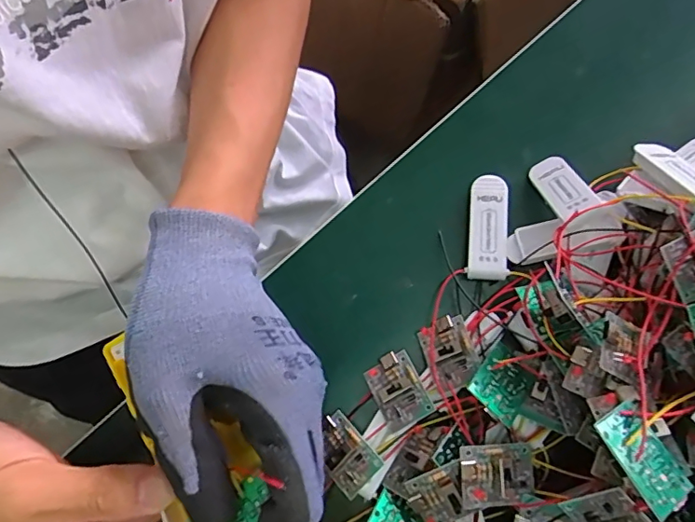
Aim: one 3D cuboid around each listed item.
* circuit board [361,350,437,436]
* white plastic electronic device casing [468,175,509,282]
[{"bbox_3d":[0.025,0.065,0.261,0.025,0.007,0.035,-27,80,-4],"label":"circuit board"},{"bbox_3d":[0.075,-0.018,0.281,0.020,0.007,0.057,2,79,2],"label":"white plastic electronic device casing"}]

